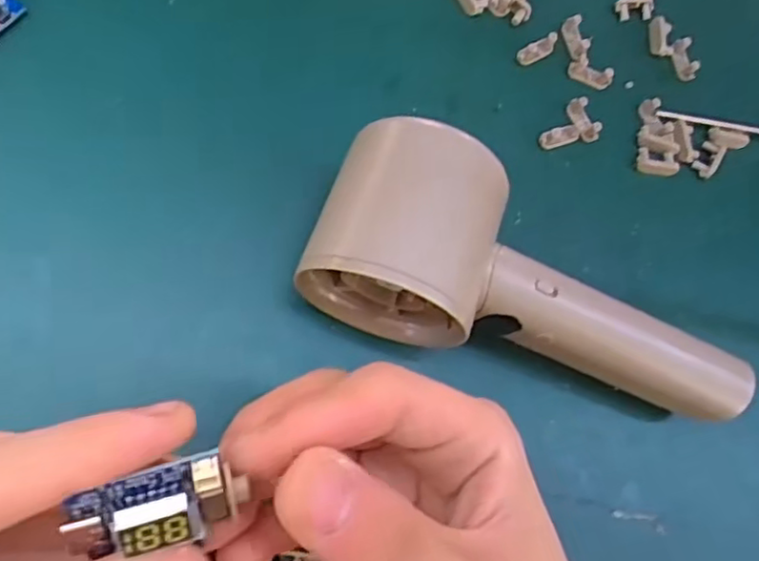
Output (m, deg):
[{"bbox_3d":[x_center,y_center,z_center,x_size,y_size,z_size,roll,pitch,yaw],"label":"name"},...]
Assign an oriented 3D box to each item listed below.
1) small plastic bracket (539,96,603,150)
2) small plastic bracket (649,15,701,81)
[{"bbox_3d":[0.078,-0.066,0.270,0.025,0.007,0.018,-12,85,-13],"label":"small plastic bracket"},{"bbox_3d":[0.133,-0.105,0.292,0.013,0.010,0.032,-32,84,-19],"label":"small plastic bracket"}]

